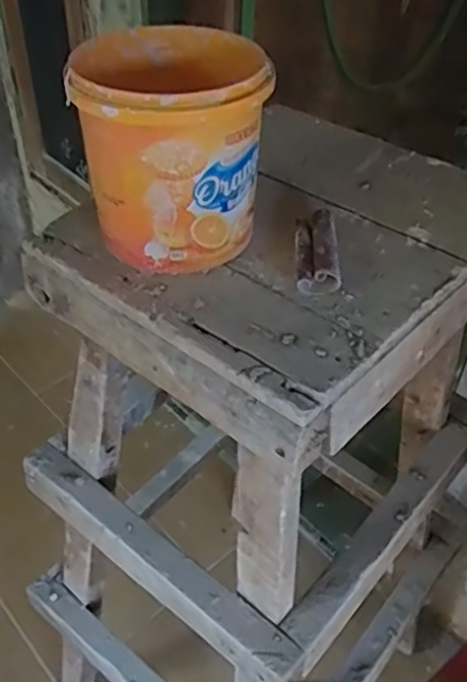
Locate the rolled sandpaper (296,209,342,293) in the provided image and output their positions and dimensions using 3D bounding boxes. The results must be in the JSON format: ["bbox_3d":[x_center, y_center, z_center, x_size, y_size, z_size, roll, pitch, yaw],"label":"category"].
[{"bbox_3d":[0.076,-0.081,0.580,0.036,0.023,0.102,3,43,2],"label":"rolled sandpaper"}]

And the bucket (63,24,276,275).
[{"bbox_3d":[-0.054,-0.168,0.573,0.148,0.164,0.160,-2,43,-4],"label":"bucket"}]

